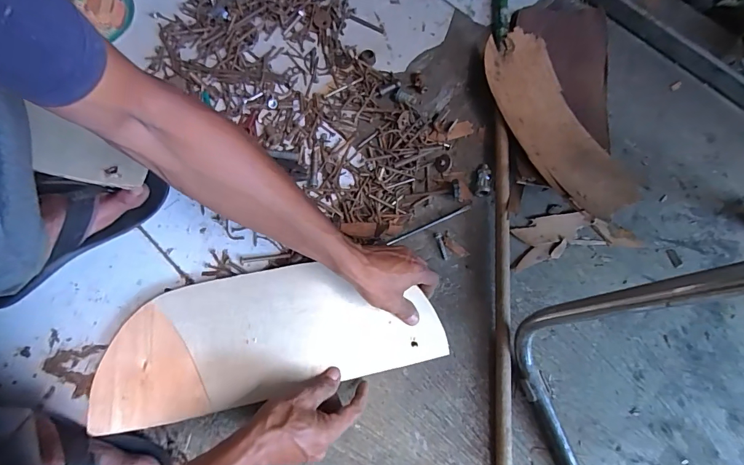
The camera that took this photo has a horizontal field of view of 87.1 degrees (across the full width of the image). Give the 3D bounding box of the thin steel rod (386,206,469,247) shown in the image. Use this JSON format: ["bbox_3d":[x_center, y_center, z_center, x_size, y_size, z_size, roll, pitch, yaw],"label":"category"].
[{"bbox_3d":[0.084,-0.011,0.567,0.133,0.004,0.008,-24,76,-7],"label":"thin steel rod"}]

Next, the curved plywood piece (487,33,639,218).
[{"bbox_3d":[0.267,-0.165,0.582,0.133,0.053,0.316,-22,76,-7],"label":"curved plywood piece"}]

